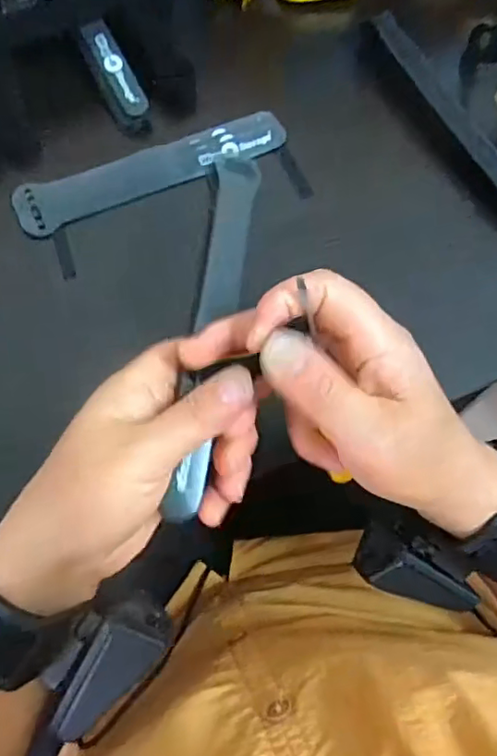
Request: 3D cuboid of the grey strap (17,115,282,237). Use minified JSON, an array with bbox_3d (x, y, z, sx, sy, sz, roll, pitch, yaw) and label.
[{"bbox_3d":[-0.069,-0.154,0.433,0.204,0.004,0.041,-23,72,-9],"label":"grey strap"}]

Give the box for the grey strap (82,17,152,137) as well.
[{"bbox_3d":[-0.101,-0.230,0.447,0.027,0.019,0.089,-26,90,-10],"label":"grey strap"}]

